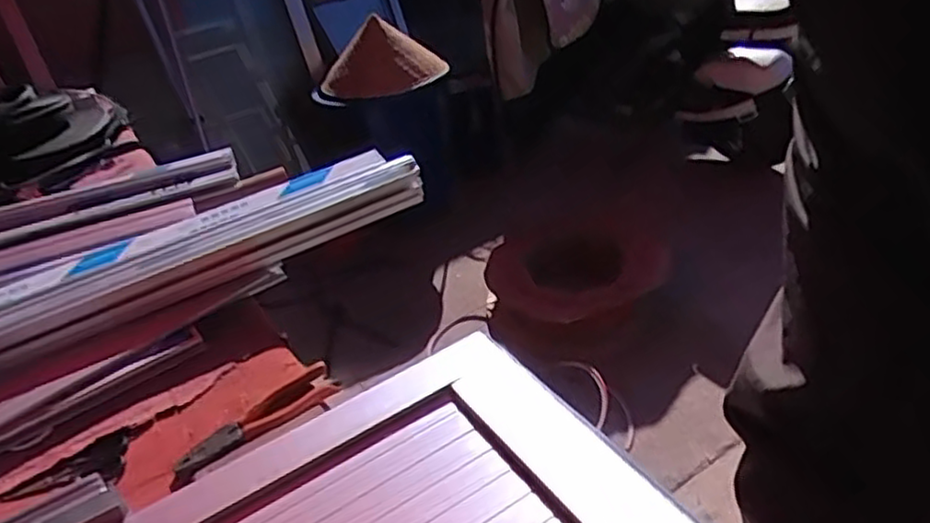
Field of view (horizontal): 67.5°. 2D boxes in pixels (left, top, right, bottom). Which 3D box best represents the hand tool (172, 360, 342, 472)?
[{"bbox_3d":[-0.207,0.158,0.697,0.170,0.011,0.054,-30,41,-28],"label":"hand tool"}]

